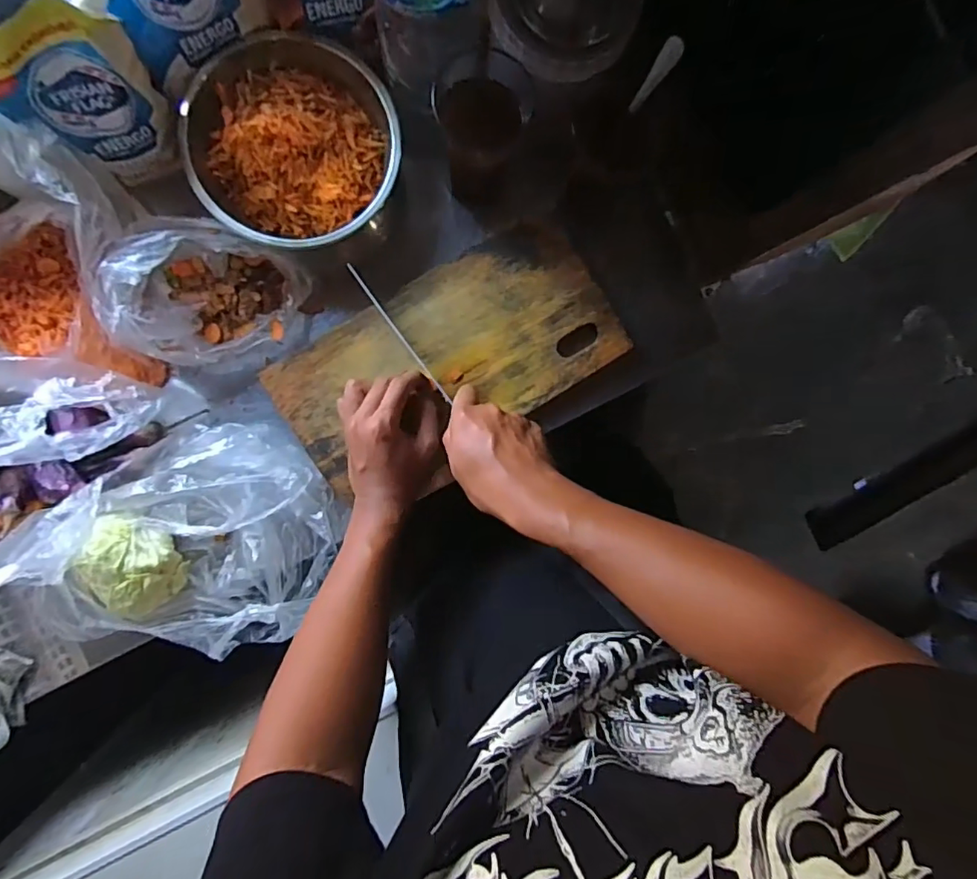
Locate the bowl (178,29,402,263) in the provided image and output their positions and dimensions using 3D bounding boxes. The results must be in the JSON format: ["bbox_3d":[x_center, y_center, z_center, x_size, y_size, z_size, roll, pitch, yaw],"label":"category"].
[{"bbox_3d":[-0.182,-0.277,0.515,0.198,0.080,0.191,0,91,-5],"label":"bowl"}]

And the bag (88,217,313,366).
[{"bbox_3d":[-0.263,-0.133,0.507,0.160,0.083,0.128,8,91,-5],"label":"bag"}]

